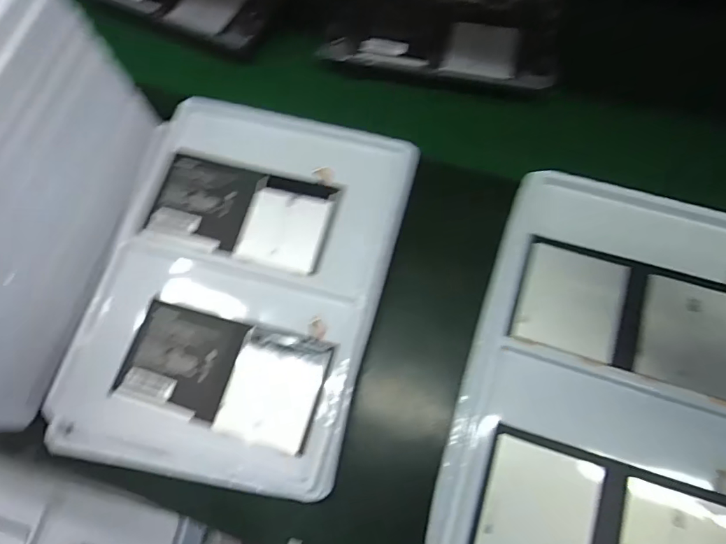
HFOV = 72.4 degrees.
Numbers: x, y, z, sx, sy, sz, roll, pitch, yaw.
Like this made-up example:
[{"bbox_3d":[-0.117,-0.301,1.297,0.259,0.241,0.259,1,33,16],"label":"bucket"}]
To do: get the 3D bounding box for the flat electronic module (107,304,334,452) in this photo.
[{"bbox_3d":[-0.117,0.085,0.421,0.170,0.005,0.091,14,70,8],"label":"flat electronic module"}]

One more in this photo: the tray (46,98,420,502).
[{"bbox_3d":[-0.105,0.004,0.443,0.246,0.021,0.339,12,70,7],"label":"tray"}]

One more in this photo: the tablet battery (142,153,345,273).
[{"bbox_3d":[-0.112,-0.060,0.468,0.167,0.008,0.094,13,70,8],"label":"tablet battery"}]

